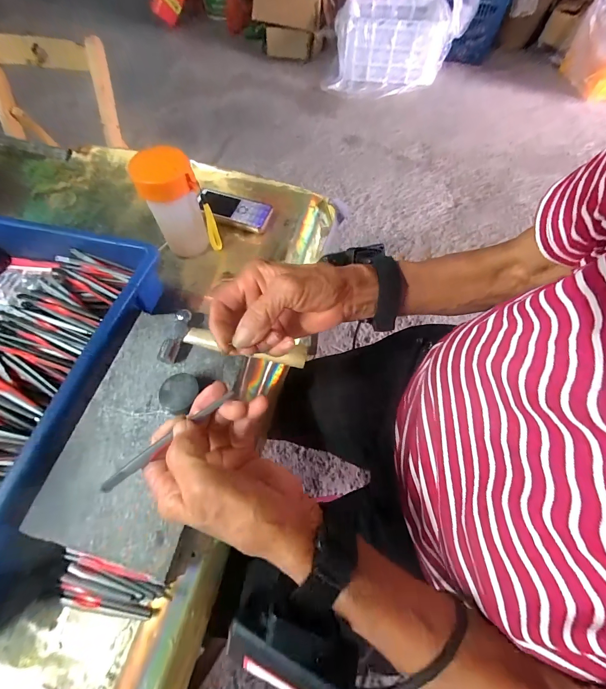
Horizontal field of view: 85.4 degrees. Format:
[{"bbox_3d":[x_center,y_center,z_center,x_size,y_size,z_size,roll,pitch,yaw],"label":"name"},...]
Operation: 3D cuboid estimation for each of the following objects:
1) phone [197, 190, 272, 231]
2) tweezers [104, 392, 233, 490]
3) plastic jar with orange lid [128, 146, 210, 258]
[{"bbox_3d":[-0.112,-0.214,0.526,0.123,0.017,0.055,15,63,8],"label":"phone"},{"bbox_3d":[-0.090,0.063,0.222,0.101,0.005,0.007,-37,67,-13],"label":"tweezers"},{"bbox_3d":[-0.172,-0.184,0.443,0.067,0.130,0.059,-23,64,-12],"label":"plastic jar with orange lid"}]

